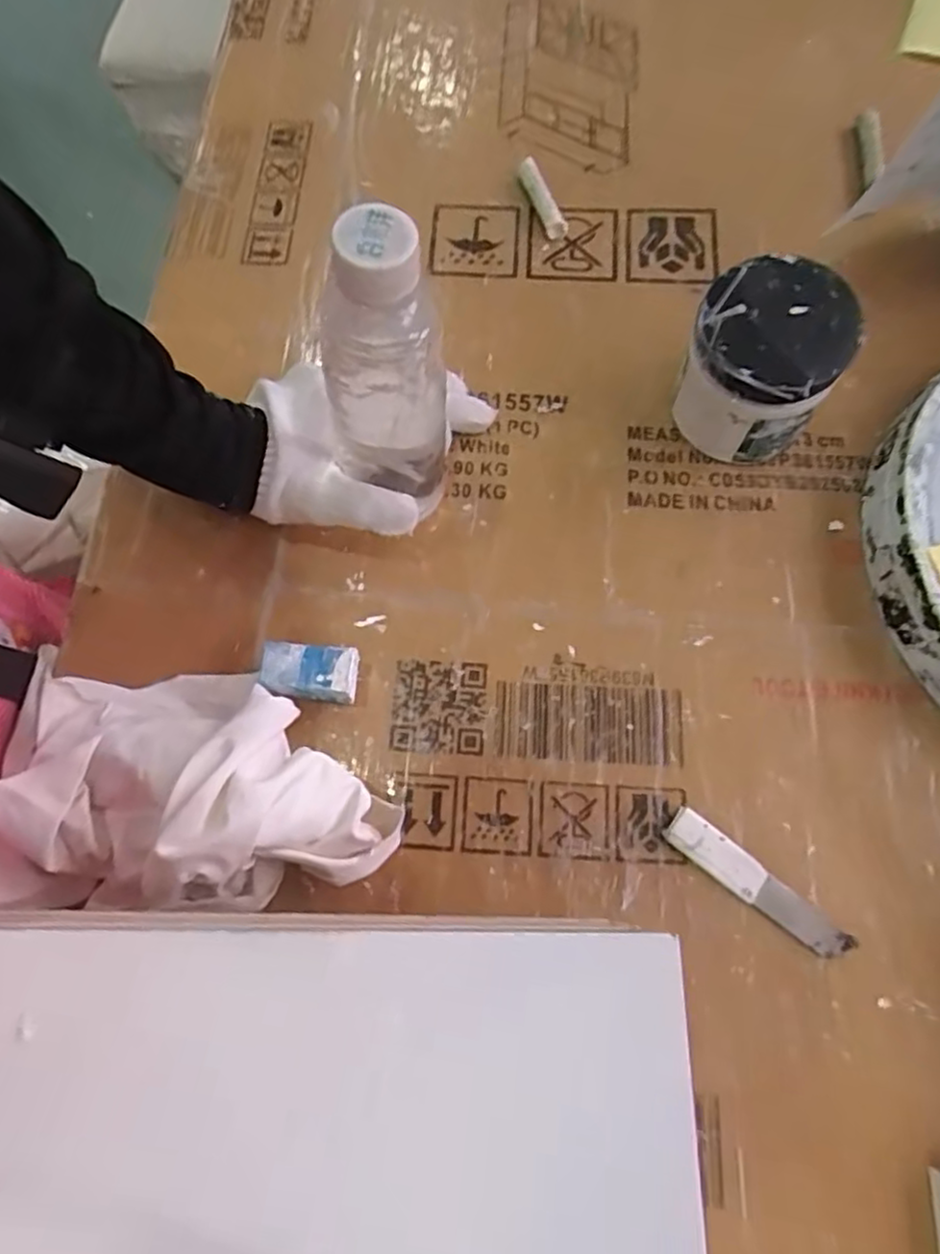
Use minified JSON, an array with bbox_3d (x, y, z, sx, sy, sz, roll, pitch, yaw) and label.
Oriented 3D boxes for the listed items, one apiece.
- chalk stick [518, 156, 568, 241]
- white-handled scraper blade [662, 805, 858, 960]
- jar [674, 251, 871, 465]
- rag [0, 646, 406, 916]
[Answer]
[{"bbox_3d":[0.051,-0.292,0.485,0.014,0.016,0.061,-19,71,-5],"label":"chalk stick"},{"bbox_3d":[0.142,0.128,0.349,0.100,0.006,0.020,37,75,13],"label":"white-handled scraper blade"},{"bbox_3d":[0.160,-0.144,0.396,0.077,0.083,0.075,0,71,1],"label":"jar"},{"bbox_3d":[-0.133,0.070,0.332,0.193,0.082,0.116,-2,71,1],"label":"rag"}]

